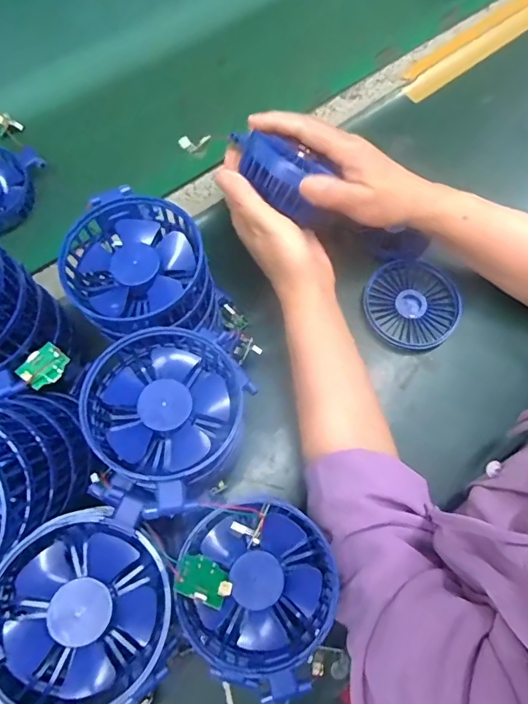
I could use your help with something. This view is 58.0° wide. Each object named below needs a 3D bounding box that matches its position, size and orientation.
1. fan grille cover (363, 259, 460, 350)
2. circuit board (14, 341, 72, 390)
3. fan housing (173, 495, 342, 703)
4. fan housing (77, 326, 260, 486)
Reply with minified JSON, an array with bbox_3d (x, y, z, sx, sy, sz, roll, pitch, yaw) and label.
[{"bbox_3d":[0.140,-0.044,0.455,0.088,0.017,0.087,33,74,11],"label":"fan grille cover"},{"bbox_3d":[-0.151,0.010,0.328,0.024,0.005,0.030,43,58,-11],"label":"circuit board"},{"bbox_3d":[-0.003,0.137,0.281,0.092,0.053,0.090,0,71,0],"label":"fan housing"},{"bbox_3d":[-0.061,0.029,0.288,0.085,0.034,0.090,18,72,6],"label":"fan housing"}]

